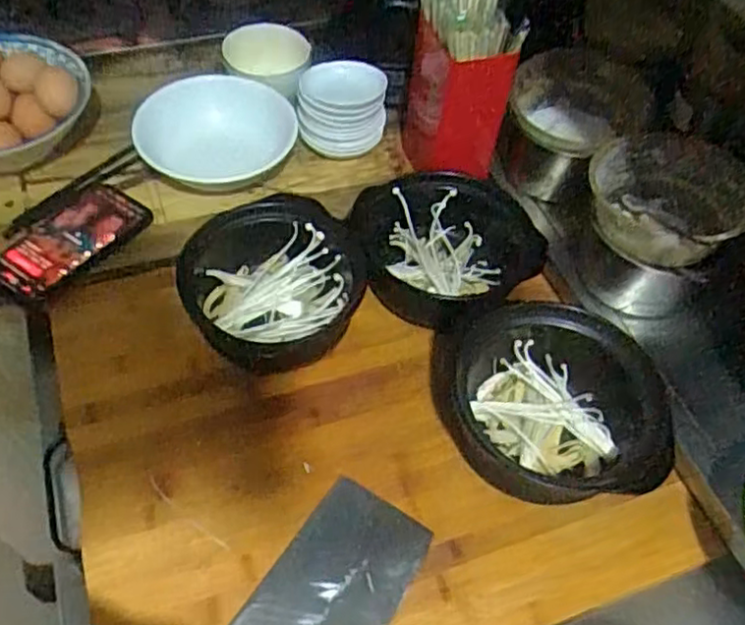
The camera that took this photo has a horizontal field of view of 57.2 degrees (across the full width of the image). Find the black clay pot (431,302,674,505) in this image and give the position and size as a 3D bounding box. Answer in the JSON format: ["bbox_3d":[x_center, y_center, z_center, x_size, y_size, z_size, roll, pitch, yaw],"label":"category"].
[{"bbox_3d":[0.145,0.075,0.588,0.187,0.083,0.166,15,54,6],"label":"black clay pot"}]

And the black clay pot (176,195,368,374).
[{"bbox_3d":[-0.096,-0.028,0.665,0.178,0.065,0.165,-9,55,-11],"label":"black clay pot"}]

